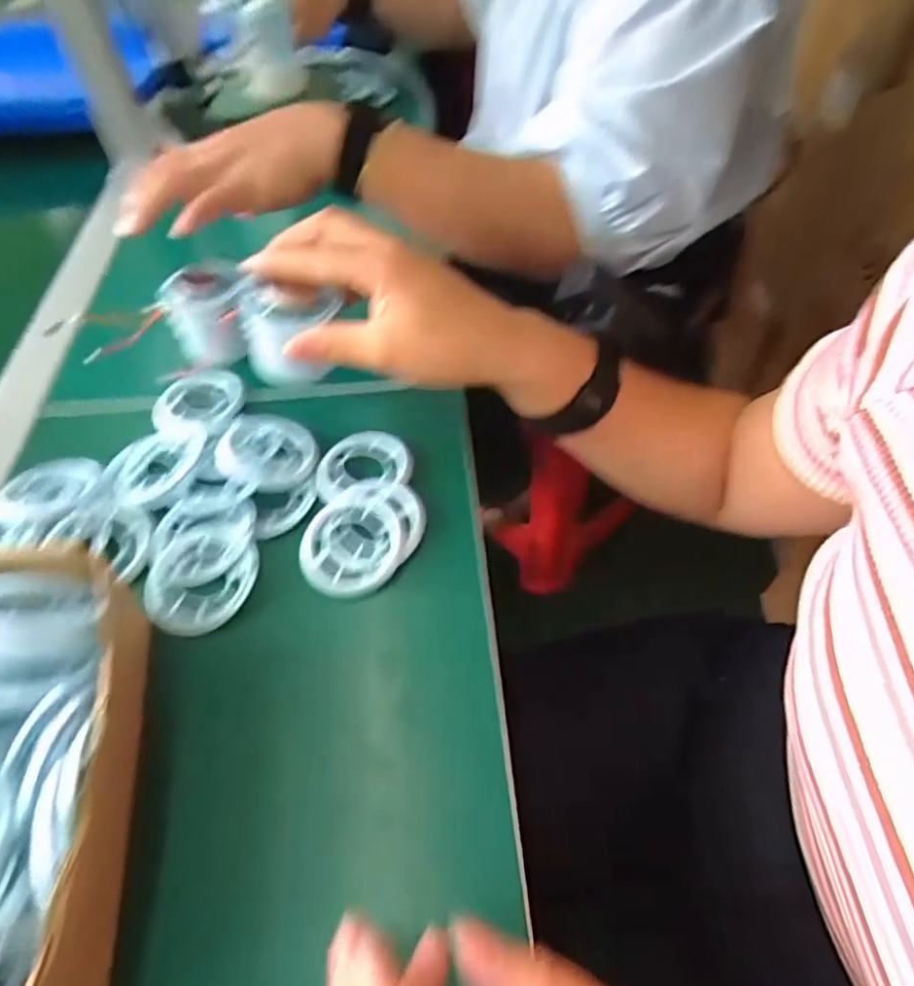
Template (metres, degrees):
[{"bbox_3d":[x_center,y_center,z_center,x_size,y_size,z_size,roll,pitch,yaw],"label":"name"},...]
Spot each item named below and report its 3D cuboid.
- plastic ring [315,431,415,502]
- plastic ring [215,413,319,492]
[{"bbox_3d":[-0.059,-0.019,0.384,0.059,0.012,0.047,-8,53,-4],"label":"plastic ring"},{"bbox_3d":[-0.121,-0.027,0.384,0.062,0.012,0.060,-1,53,1],"label":"plastic ring"}]

